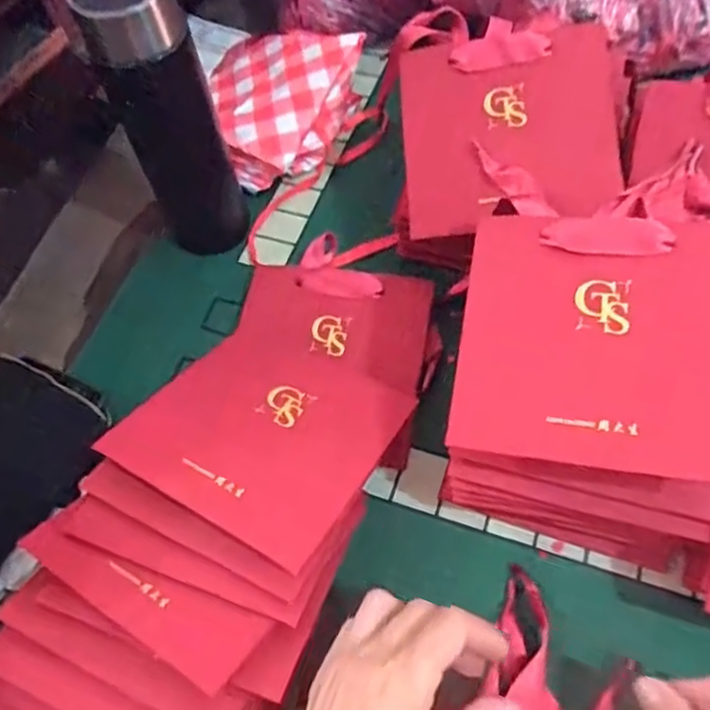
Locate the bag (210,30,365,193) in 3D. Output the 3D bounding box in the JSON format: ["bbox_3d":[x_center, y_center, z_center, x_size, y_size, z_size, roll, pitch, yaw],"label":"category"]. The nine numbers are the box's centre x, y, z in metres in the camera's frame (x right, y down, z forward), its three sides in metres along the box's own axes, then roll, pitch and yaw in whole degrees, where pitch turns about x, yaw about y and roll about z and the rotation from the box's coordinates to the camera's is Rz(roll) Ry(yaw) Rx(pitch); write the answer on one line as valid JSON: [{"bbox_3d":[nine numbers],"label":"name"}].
[{"bbox_3d":[-0.062,-0.232,0.581,0.131,0.055,0.172,0,59,4],"label":"bag"}]

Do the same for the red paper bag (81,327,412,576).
[{"bbox_3d":[-0.052,0.043,0.401,0.138,0.016,0.143,24,45,15],"label":"red paper bag"}]

